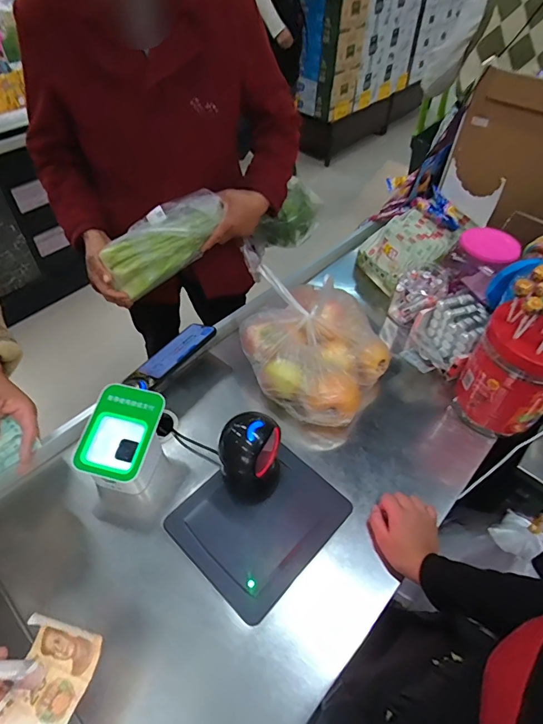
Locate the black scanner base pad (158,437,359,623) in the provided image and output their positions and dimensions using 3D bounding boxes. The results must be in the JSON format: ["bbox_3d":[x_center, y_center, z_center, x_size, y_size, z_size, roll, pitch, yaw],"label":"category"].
[{"bbox_3d":[-0.017,0.237,0.649,0.195,0.007,0.229,37,58,25],"label":"black scanner base pad"}]

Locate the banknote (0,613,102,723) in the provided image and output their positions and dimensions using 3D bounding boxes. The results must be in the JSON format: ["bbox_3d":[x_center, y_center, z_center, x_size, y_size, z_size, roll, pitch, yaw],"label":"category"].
[{"bbox_3d":[-0.214,0.302,0.387,0.069,0.040,0.104,14,51,9],"label":"banknote"}]

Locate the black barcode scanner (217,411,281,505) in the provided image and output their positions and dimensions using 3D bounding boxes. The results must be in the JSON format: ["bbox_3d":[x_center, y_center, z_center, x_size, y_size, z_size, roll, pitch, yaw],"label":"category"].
[{"bbox_3d":[-0.029,0.143,0.628,0.089,0.151,0.088,4,51,1],"label":"black barcode scanner"}]

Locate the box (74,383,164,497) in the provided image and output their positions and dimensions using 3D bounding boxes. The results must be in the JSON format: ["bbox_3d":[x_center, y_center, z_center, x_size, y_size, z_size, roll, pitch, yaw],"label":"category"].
[{"bbox_3d":[-0.236,0.126,0.665,0.108,0.110,0.135,11,51,7],"label":"box"}]

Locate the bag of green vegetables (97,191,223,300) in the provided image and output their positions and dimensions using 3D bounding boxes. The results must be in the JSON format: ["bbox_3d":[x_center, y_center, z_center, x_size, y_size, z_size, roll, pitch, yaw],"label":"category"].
[{"bbox_3d":[-0.227,-0.260,0.901,0.278,0.150,0.085,-40,60,-5],"label":"bag of green vegetables"}]

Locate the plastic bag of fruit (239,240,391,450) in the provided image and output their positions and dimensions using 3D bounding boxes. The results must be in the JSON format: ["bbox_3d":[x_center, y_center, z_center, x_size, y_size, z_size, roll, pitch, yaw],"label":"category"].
[{"bbox_3d":[0.089,-0.037,0.776,0.252,0.177,0.254,33,56,22],"label":"plastic bag of fruit"}]

